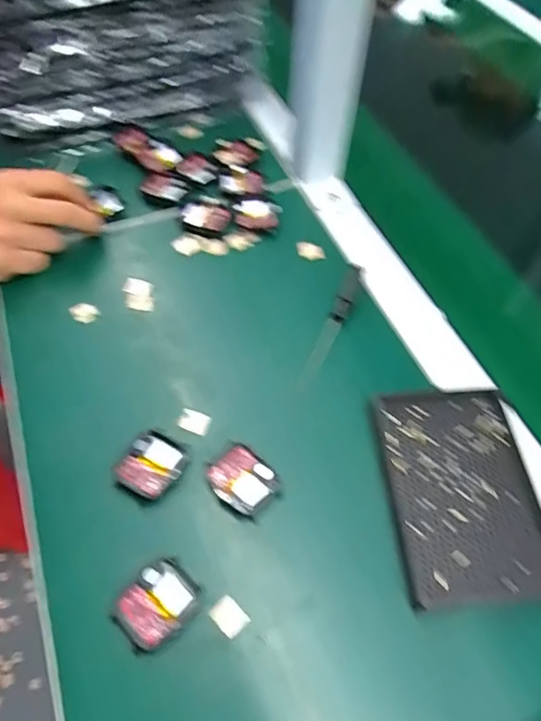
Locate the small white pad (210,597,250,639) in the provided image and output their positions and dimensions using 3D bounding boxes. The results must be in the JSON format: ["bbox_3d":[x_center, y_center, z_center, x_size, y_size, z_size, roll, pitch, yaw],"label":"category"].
[{"bbox_3d":[-0.024,0.150,0.294,0.016,0.005,0.020,-40,65,-23],"label":"small white pad"}]

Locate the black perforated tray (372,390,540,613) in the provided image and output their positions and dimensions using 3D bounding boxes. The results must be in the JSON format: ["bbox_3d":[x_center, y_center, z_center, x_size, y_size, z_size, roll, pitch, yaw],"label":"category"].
[{"bbox_3d":[0.122,0.084,0.326,0.088,0.020,0.134,-2,57,-2],"label":"black perforated tray"}]

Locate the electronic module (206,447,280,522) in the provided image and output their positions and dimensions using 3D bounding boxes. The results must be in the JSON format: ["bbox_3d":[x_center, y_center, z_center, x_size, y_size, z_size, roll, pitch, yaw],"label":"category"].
[{"bbox_3d":[-0.019,0.080,0.333,0.042,0.012,0.036,39,65,22],"label":"electronic module"}]

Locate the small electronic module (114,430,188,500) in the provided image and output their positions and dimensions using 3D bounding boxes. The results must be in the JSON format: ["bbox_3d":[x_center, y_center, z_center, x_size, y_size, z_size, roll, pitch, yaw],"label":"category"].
[{"bbox_3d":[-0.079,0.070,0.338,0.039,0.009,0.042,26,61,16],"label":"small electronic module"}]

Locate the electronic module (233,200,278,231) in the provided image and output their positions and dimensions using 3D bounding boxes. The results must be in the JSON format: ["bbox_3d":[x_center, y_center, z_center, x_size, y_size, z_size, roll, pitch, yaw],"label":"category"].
[{"bbox_3d":[-0.013,-0.138,0.474,0.043,0.007,0.034,10,57,6],"label":"electronic module"}]

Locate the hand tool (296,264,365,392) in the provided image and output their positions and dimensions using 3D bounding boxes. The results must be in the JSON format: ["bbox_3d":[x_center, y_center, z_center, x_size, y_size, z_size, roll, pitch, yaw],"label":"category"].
[{"bbox_3d":[0.052,-0.029,0.406,0.016,0.013,0.130,20,59,12],"label":"hand tool"}]

